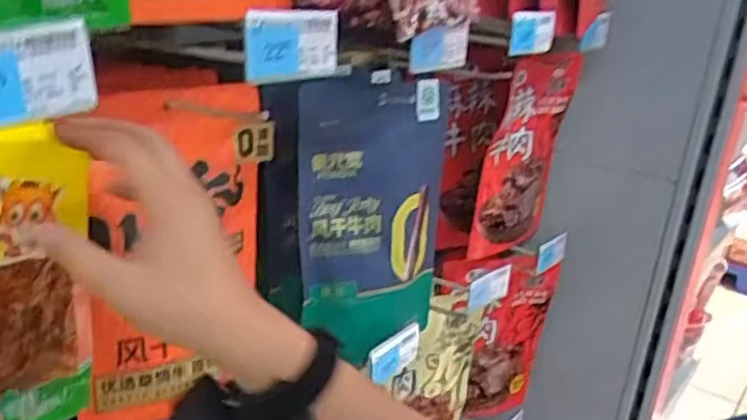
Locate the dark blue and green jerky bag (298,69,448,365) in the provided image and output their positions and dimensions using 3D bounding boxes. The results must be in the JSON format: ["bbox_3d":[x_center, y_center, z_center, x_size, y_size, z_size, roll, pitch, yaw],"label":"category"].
[{"bbox_3d":[0.001,0.009,0.740,0.172,0.273,0.025,-5,14,-35],"label":"dark blue and green jerky bag"}]

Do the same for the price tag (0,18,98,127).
[{"bbox_3d":[-0.164,-0.060,0.343,0.011,0.043,0.080,13,26,37],"label":"price tag"}]

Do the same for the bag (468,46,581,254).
[{"bbox_3d":[0.214,-0.081,1.072,0.038,0.275,0.190,20,25,30],"label":"bag"}]

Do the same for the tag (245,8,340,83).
[{"bbox_3d":[-0.052,-0.111,0.504,0.007,0.045,0.085,23,27,35],"label":"tag"}]

